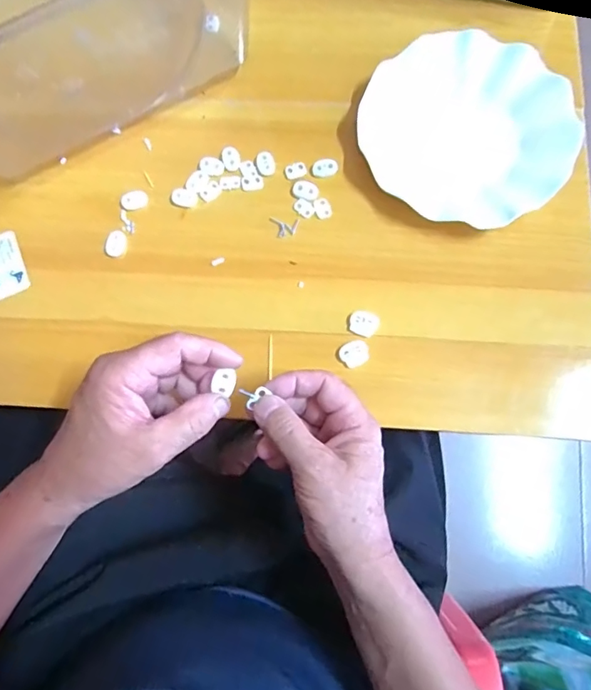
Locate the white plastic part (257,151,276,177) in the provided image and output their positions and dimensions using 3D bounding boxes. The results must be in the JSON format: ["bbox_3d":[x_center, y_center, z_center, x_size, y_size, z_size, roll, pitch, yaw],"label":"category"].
[{"bbox_3d":[-0.026,-0.164,0.447,0.016,0.005,0.022,-9,76,0],"label":"white plastic part"}]

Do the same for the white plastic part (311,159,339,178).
[{"bbox_3d":[0.026,-0.159,0.442,0.023,0.004,0.016,-19,78,-3],"label":"white plastic part"}]

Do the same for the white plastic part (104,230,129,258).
[{"bbox_3d":[-0.159,-0.090,0.435,0.018,0.004,0.025,19,77,6],"label":"white plastic part"}]

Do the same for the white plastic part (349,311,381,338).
[{"bbox_3d":[0.057,-0.018,0.407,0.024,0.004,0.020,21,78,7],"label":"white plastic part"}]

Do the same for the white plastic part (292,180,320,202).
[{"bbox_3d":[0.009,-0.137,0.438,0.024,0.004,0.017,22,78,7],"label":"white plastic part"}]

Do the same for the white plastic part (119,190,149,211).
[{"bbox_3d":[-0.145,-0.130,0.443,0.025,0.007,0.015,-29,77,-5],"label":"white plastic part"}]

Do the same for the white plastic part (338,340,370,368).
[{"bbox_3d":[0.048,0.006,0.399,0.023,0.004,0.020,-30,77,-5],"label":"white plastic part"}]

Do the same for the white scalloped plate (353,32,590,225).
[{"bbox_3d":[0.147,-0.186,0.426,0.170,0.028,0.177,0,76,2],"label":"white scalloped plate"}]

